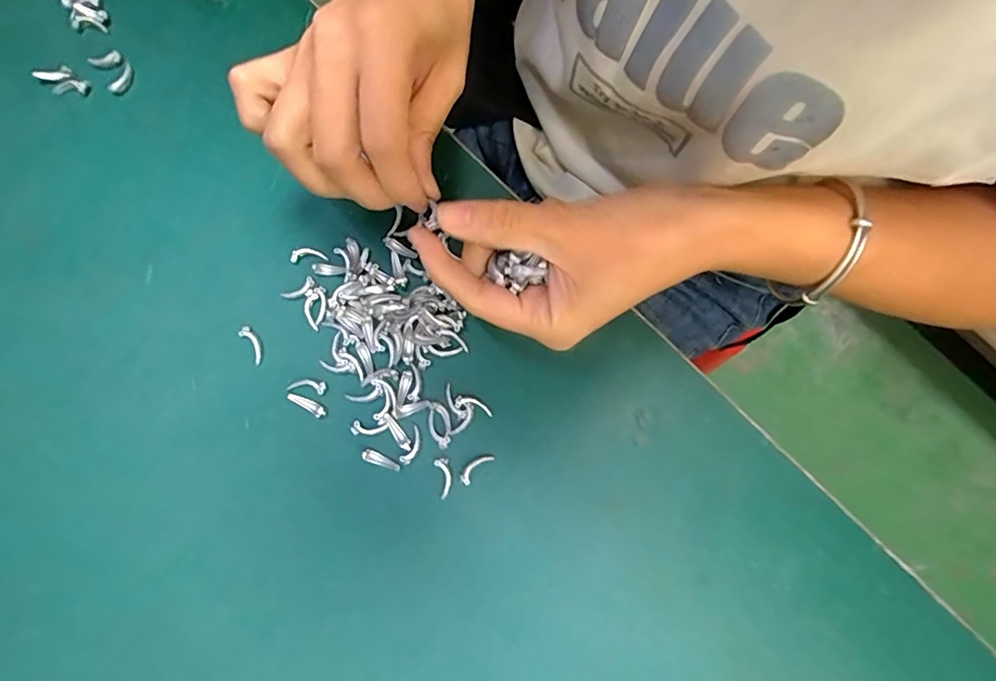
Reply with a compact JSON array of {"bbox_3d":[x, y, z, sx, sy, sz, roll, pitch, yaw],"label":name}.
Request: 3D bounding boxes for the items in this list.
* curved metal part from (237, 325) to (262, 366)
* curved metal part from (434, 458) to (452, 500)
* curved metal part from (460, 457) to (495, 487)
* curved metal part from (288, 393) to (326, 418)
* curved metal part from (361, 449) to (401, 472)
[{"bbox_3d":[-0.130,0.002,0.272,0.008,0.004,0.021,-29,80,-4],"label":"curved metal part"},{"bbox_3d":[-0.027,0.069,0.260,0.007,0.004,0.020,-13,79,-1],"label":"curved metal part"},{"bbox_3d":[-0.011,0.064,0.261,0.020,0.004,0.007,-43,81,-7],"label":"curved metal part"},{"bbox_3d":[-0.098,0.033,0.266,0.021,0.004,0.007,29,81,6],"label":"curved metal part"},{"bbox_3d":[-0.059,0.061,0.261,0.021,0.005,0.006,20,80,5],"label":"curved metal part"}]

